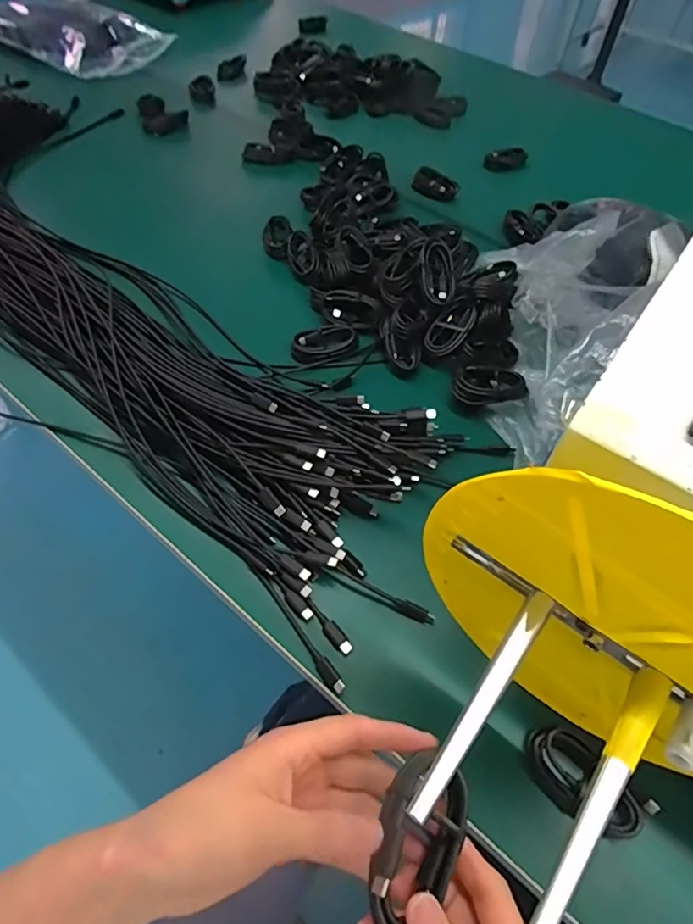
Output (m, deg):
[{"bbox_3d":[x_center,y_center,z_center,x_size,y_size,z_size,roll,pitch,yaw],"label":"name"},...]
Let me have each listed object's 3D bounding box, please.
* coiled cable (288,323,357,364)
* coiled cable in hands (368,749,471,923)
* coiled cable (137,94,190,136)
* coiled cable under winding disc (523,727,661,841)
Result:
[{"bbox_3d":[-0.026,-0.134,0.606,0.073,0.018,0.036,-14,56,-14],"label":"coiled cable"},{"bbox_3d":[0.033,0.180,0.256,0.038,0.023,0.069,25,56,14],"label":"coiled cable in hands"},{"bbox_3d":[-0.307,-0.589,0.910,0.076,0.034,0.064,-15,56,-14],"label":"coiled cable"},{"bbox_3d":[0.161,0.219,0.370,0.080,0.016,0.043,38,86,18],"label":"coiled cable under winding disc"}]

